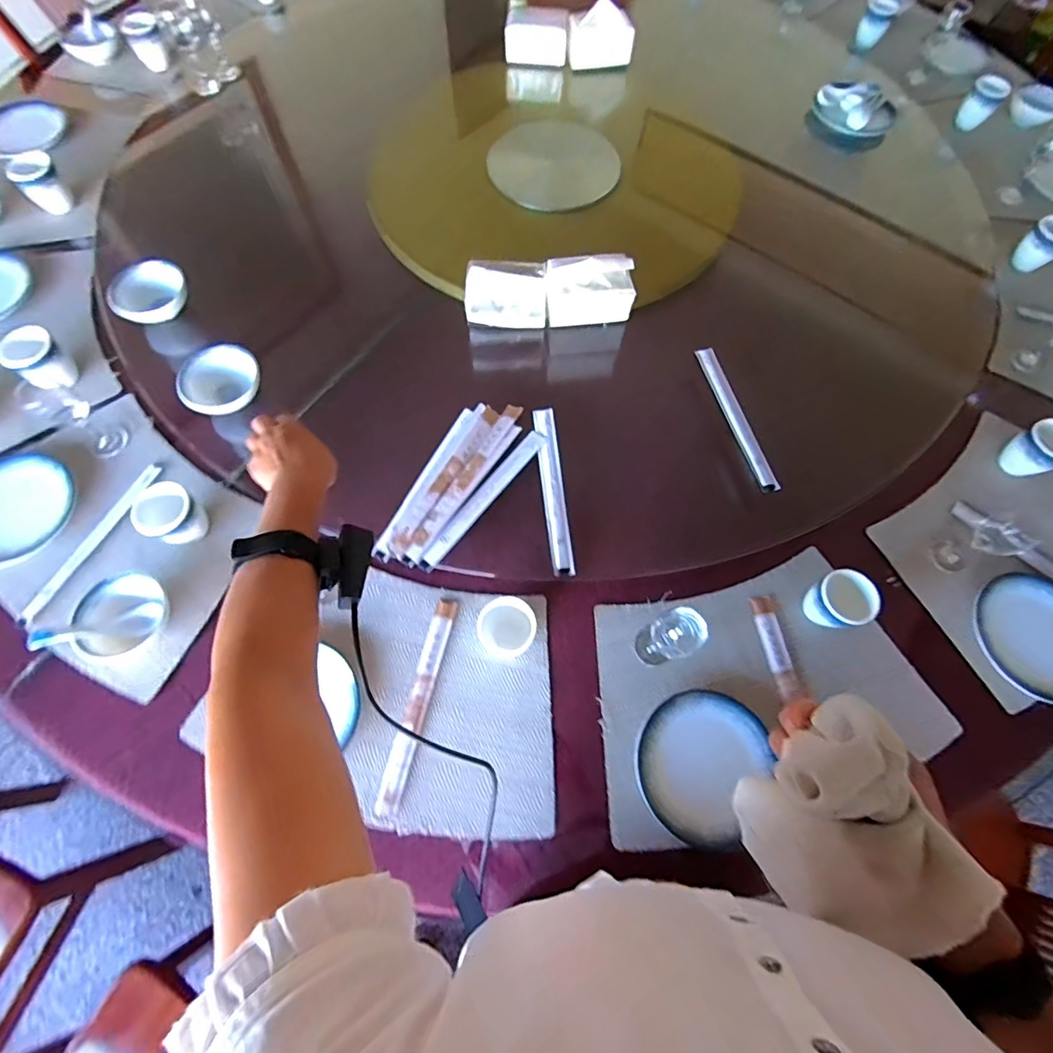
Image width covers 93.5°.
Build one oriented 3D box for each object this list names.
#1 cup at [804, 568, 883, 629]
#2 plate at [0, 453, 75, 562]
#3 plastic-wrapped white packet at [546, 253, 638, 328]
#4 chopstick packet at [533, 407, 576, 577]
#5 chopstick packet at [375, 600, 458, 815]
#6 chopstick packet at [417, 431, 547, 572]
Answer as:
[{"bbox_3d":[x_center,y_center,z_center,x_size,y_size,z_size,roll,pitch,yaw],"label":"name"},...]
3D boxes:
[{"bbox_3d":[0.417,0.103,0.668,0.068,0.073,0.070,1,68,-2],"label":"cup"},{"bbox_3d":[-0.767,-0.028,0.731,0.148,0.028,0.169,5,68,0],"label":"plate"},{"bbox_3d":[0.103,-0.392,0.812,0.137,0.080,0.077,0,68,-2],"label":"plastic-wrapped white packet"},{"bbox_3d":[0.039,-0.058,0.731,0.033,0.010,0.264,-7,68,4],"label":"chopstick packet"},{"bbox_3d":[-0.141,0.226,0.648,0.029,0.008,0.267,14,68,3],"label":"chopstick packet"},{"bbox_3d":[-0.061,-0.041,0.722,0.029,0.015,0.264,36,71,12],"label":"chopstick packet"}]

